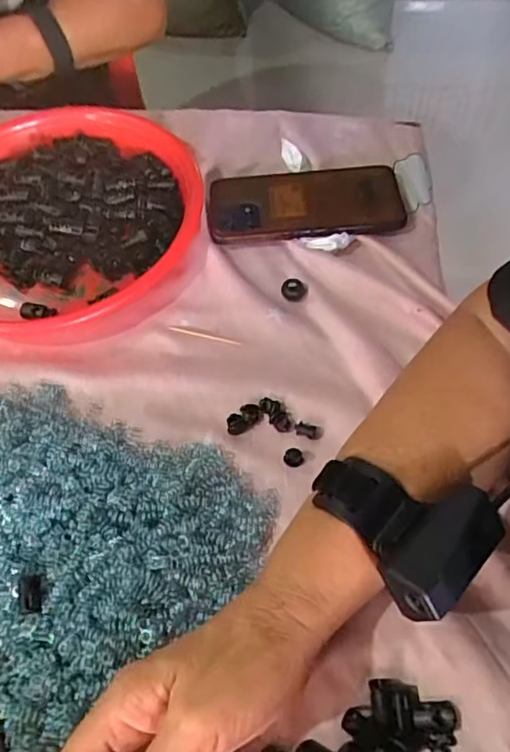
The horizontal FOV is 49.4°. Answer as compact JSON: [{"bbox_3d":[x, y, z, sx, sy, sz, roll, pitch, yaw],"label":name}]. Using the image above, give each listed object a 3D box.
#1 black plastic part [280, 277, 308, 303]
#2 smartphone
[{"bbox_3d":[0.031,-0.069,0.442,0.020,0.007,0.018,6,60,6],"label":"black plastic part"},{"bbox_3d":[0.043,-0.153,0.483,0.163,0.013,0.080,-3,59,2],"label":"smartphone"}]

